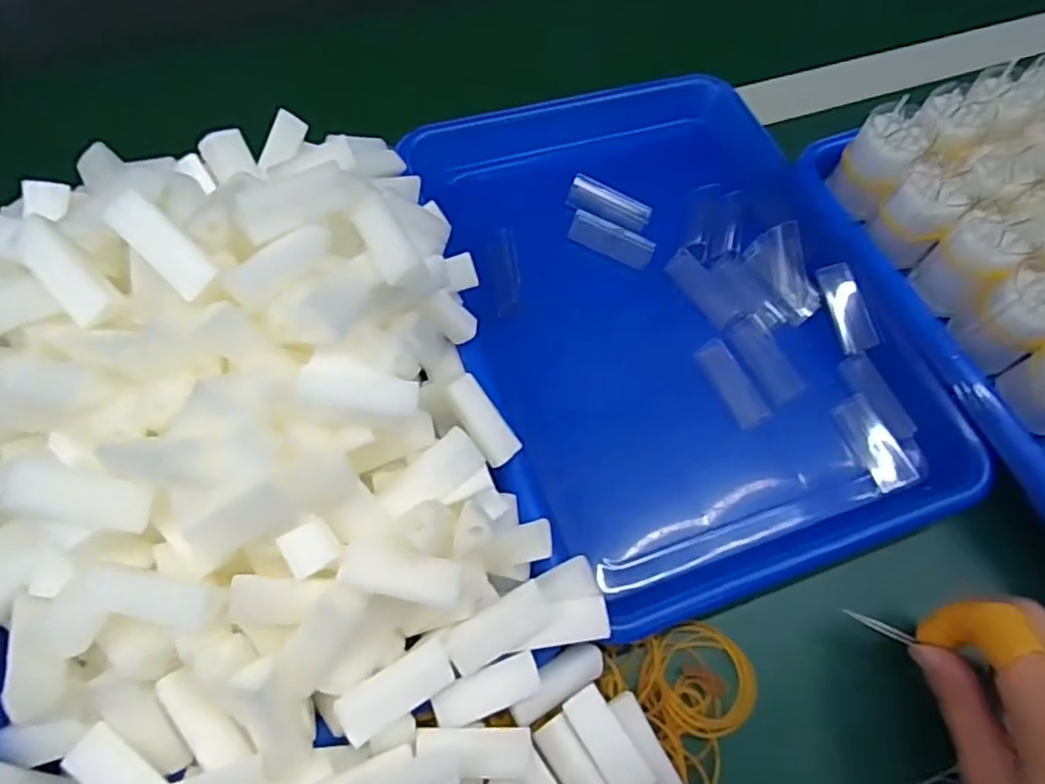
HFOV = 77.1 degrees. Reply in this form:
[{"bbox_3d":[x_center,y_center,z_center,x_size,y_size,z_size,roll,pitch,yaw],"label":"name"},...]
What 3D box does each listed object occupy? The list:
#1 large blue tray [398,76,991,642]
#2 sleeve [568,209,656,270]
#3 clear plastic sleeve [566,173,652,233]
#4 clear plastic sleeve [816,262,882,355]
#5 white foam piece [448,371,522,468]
[{"bbox_3d":[0.085,-0.055,0.393,0.238,0.035,0.332,-17,65,-10],"label":"large blue tray"},{"bbox_3d":[0.056,-0.096,0.411,0.053,0.014,0.015,19,64,7],"label":"sleeve"},{"bbox_3d":[0.056,-0.122,0.426,0.054,0.009,0.021,26,65,11],"label":"clear plastic sleeve"},{"bbox_3d":[0.196,-0.051,0.395,0.019,0.012,0.055,-15,80,-10],"label":"clear plastic sleeve"},{"bbox_3d":[-0.019,0.014,0.317,0.020,0.009,0.045,-33,89,-17],"label":"white foam piece"}]

